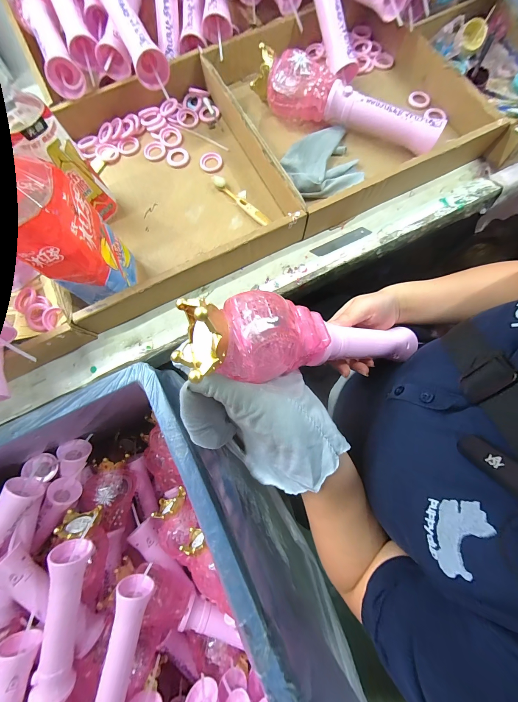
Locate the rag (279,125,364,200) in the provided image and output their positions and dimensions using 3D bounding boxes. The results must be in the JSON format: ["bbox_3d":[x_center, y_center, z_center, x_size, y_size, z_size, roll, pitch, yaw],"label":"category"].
[{"bbox_3d":[0.104,-0.308,0.419,0.119,0.026,0.116,-22,79,-3],"label":"rag"}]

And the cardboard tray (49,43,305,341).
[{"bbox_3d":[-0.164,-0.269,0.401,0.337,0.058,0.367,-26,80,-4],"label":"cardboard tray"}]

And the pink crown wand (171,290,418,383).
[{"bbox_3d":[0.072,-0.009,0.275,0.306,0.060,0.061,1,77,-33],"label":"pink crown wand"}]

